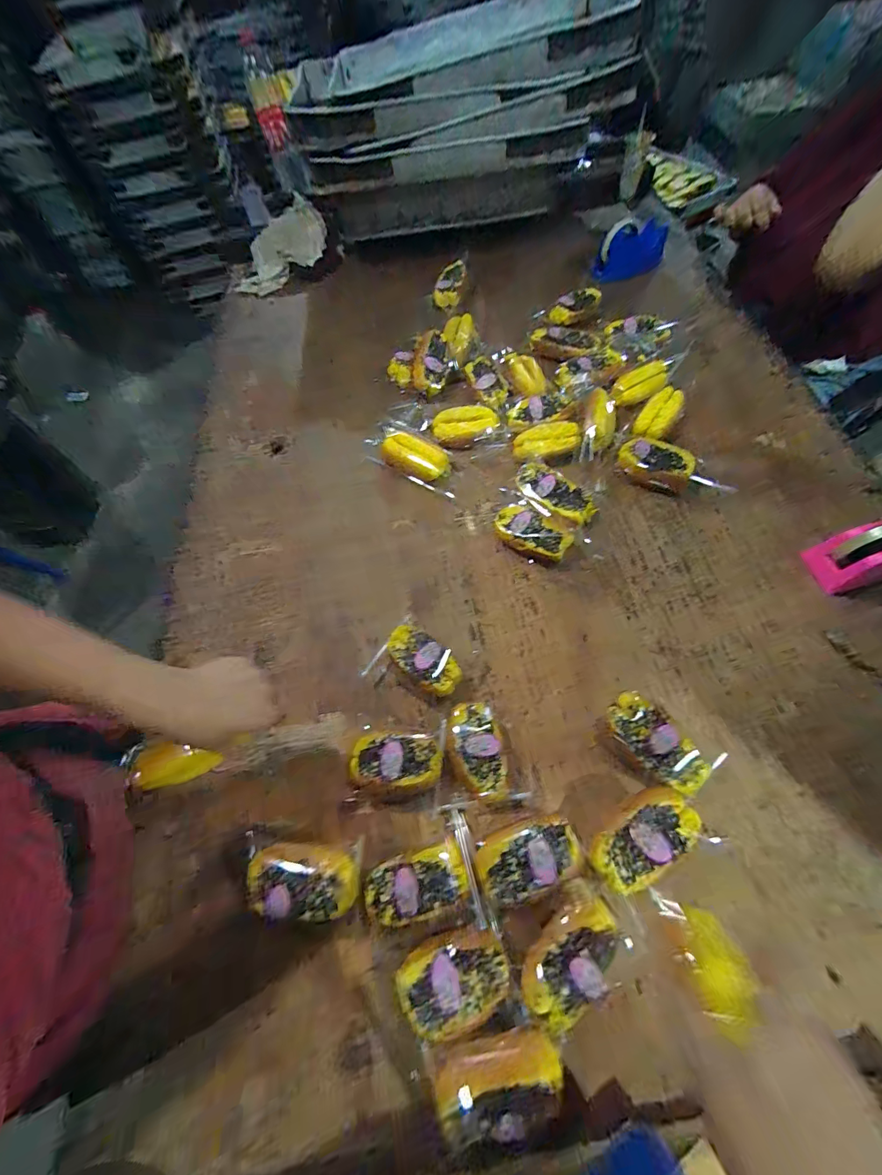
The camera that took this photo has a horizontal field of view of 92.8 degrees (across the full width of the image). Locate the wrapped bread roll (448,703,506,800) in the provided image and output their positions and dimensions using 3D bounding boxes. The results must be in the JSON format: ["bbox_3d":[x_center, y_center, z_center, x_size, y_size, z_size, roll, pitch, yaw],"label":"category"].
[{"bbox_3d":[0.042,0.203,0.521,0.068,0.044,0.115,-7,62,0],"label":"wrapped bread roll"}]

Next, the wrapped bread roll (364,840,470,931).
[{"bbox_3d":[-0.027,0.324,0.459,0.112,0.046,0.068,-16,63,-5],"label":"wrapped bread roll"}]

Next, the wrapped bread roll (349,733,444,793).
[{"bbox_3d":[-0.056,0.213,0.519,0.112,0.044,0.071,-1,63,3],"label":"wrapped bread roll"}]

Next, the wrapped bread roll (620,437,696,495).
[{"bbox_3d":[0.364,-0.210,0.711,0.122,0.041,0.079,25,67,15],"label":"wrapped bread roll"}]

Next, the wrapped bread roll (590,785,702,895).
[{"bbox_3d":[0.218,0.274,0.456,0.114,0.064,0.062,-36,66,-14],"label":"wrapped bread roll"}]

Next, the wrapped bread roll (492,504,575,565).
[{"bbox_3d":[0.141,-0.085,0.667,0.124,0.034,0.069,34,70,19],"label":"wrapped bread roll"}]

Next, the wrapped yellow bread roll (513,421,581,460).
[{"bbox_3d":[0.188,-0.264,0.758,0.117,0.031,0.055,-10,62,-2],"label":"wrapped yellow bread roll"}]

